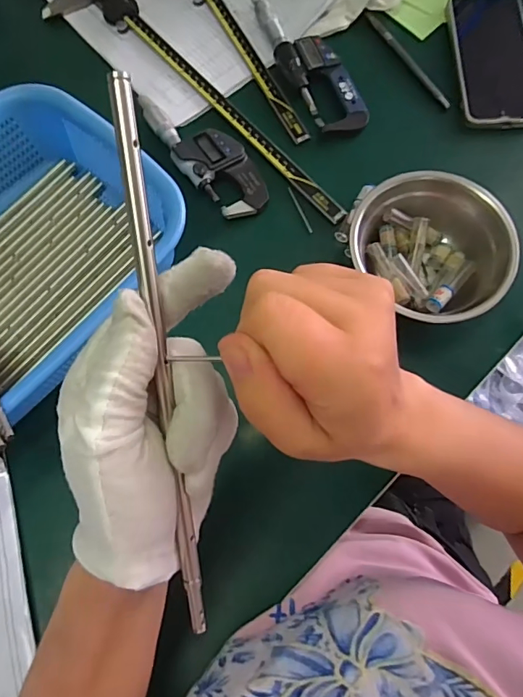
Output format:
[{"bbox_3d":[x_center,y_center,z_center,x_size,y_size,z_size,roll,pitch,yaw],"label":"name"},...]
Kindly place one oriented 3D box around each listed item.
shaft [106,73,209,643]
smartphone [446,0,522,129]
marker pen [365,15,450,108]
[{"bbox_3d":[-0.038,0.016,0.189,0.007,0.004,0.227,-5,104,-2],"label":"shaft"},{"bbox_3d":[0.229,-0.288,0.466,0.073,0.016,0.156,-2,74,-1],"label":"smartphone"},{"bbox_3d":[0.147,-0.292,0.474,0.010,0.007,0.136,-29,79,-8],"label":"marker pen"}]

